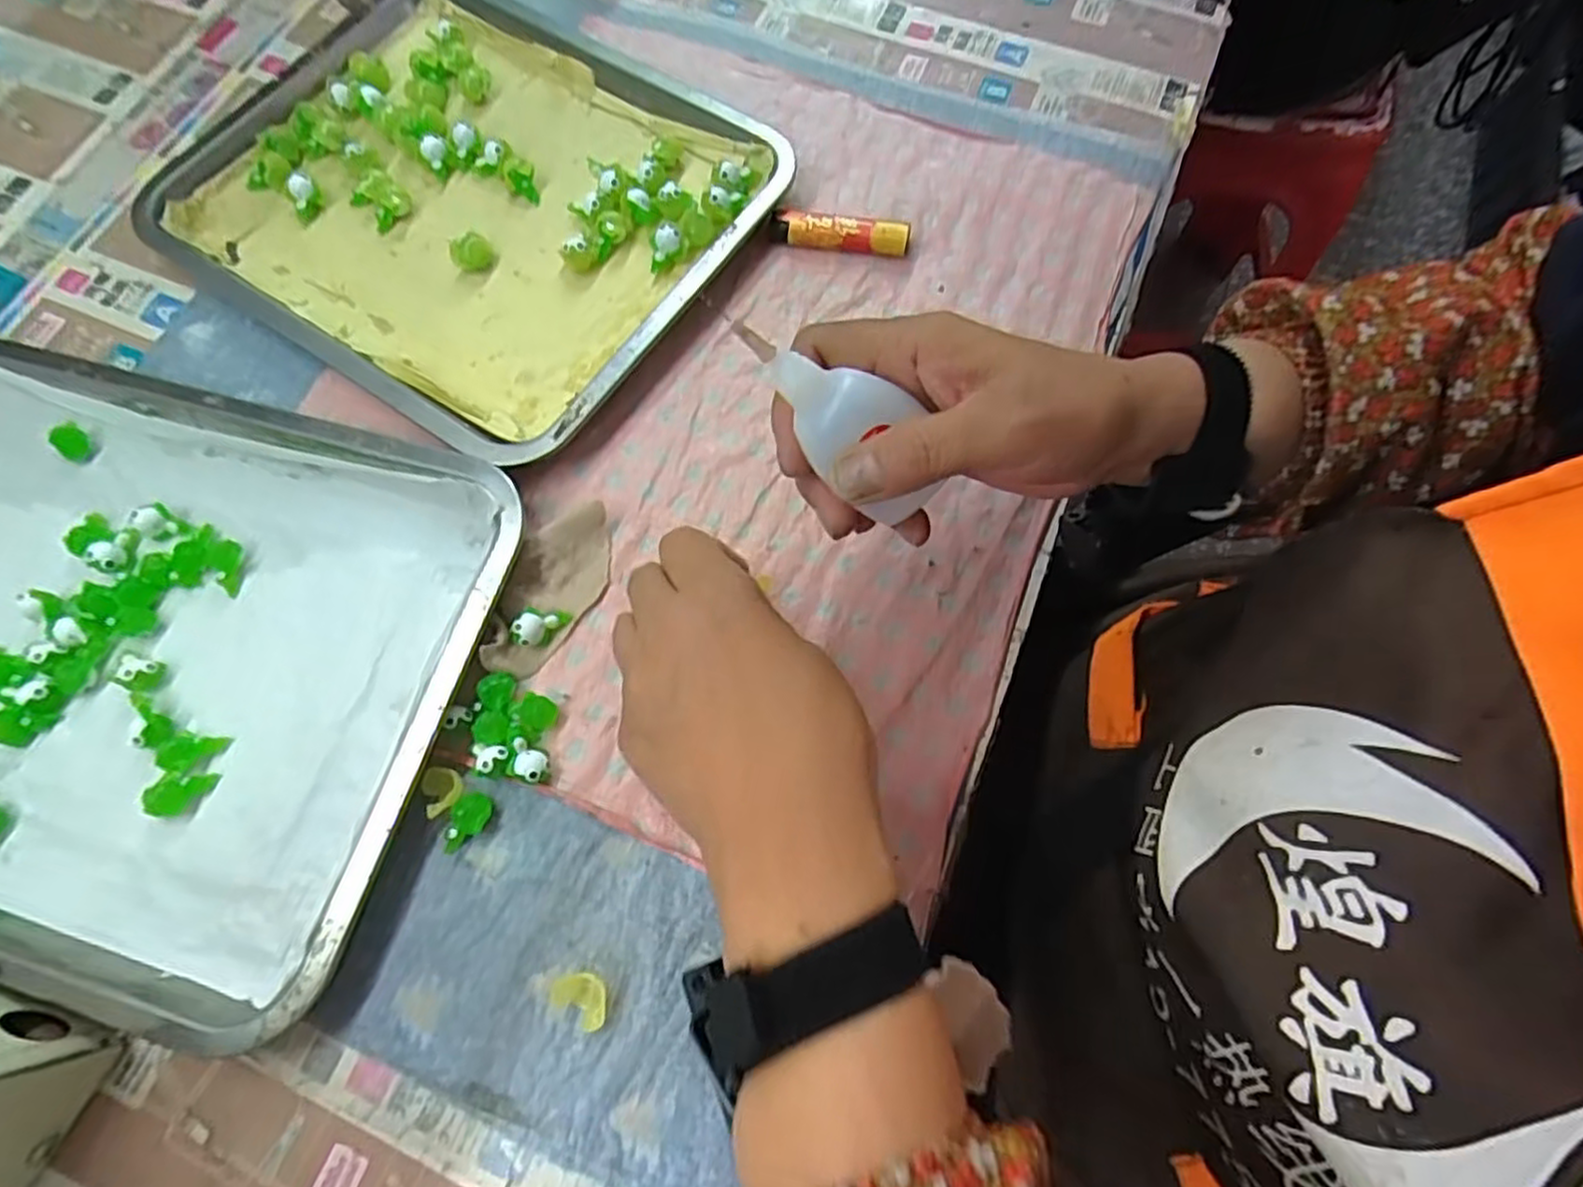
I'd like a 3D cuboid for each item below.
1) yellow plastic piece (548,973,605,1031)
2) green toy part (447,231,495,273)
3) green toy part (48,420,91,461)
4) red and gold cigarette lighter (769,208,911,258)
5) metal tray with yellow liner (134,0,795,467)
[{"bbox_3d":[-0.084,0.163,0.297,0.025,0.008,0.017,34,75,11],"label":"yellow plastic piece"},{"bbox_3d":[-0.181,-0.193,0.417,0.022,0.015,0.016,-28,73,-8],"label":"green toy part"},{"bbox_3d":[-0.371,-0.079,0.379,0.013,0.011,0.016,30,74,10],"label":"green toy part"},{"bbox_3d":[0.027,-0.204,0.417,0.077,0.015,0.017,9,72,3],"label":"red and gold cigarette lighter"},{"bbox_3d":[-0.186,-0.233,0.425,0.310,0.025,0.253,32,74,11],"label":"metal tray with yellow liner"}]

